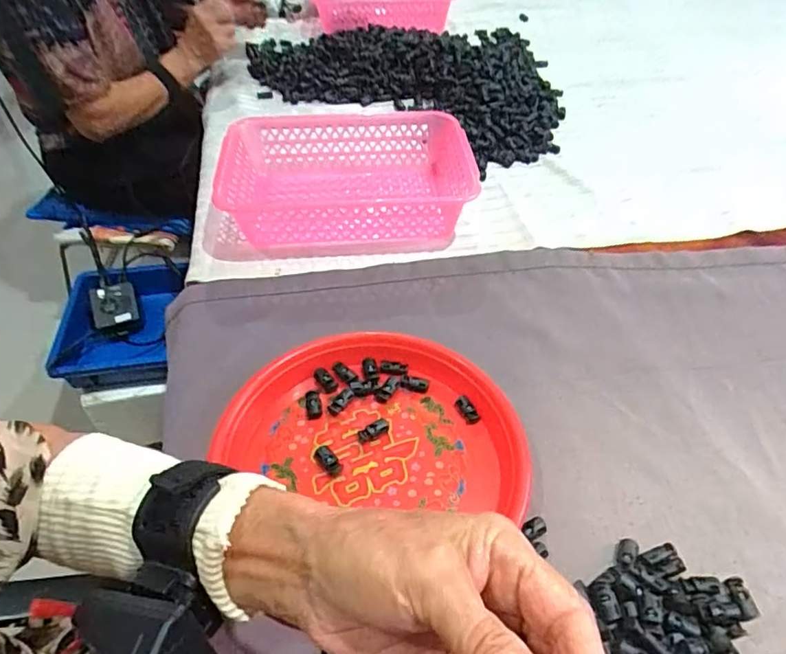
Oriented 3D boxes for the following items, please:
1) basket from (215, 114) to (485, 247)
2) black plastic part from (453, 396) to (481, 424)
[{"bbox_3d":[-0.056,-0.190,0.703,0.304,0.076,0.221,-2,47,-2],"label":"basket"},{"bbox_3d":[0.068,0.076,0.497,0.014,0.008,0.026,-22,51,-20],"label":"black plastic part"}]

